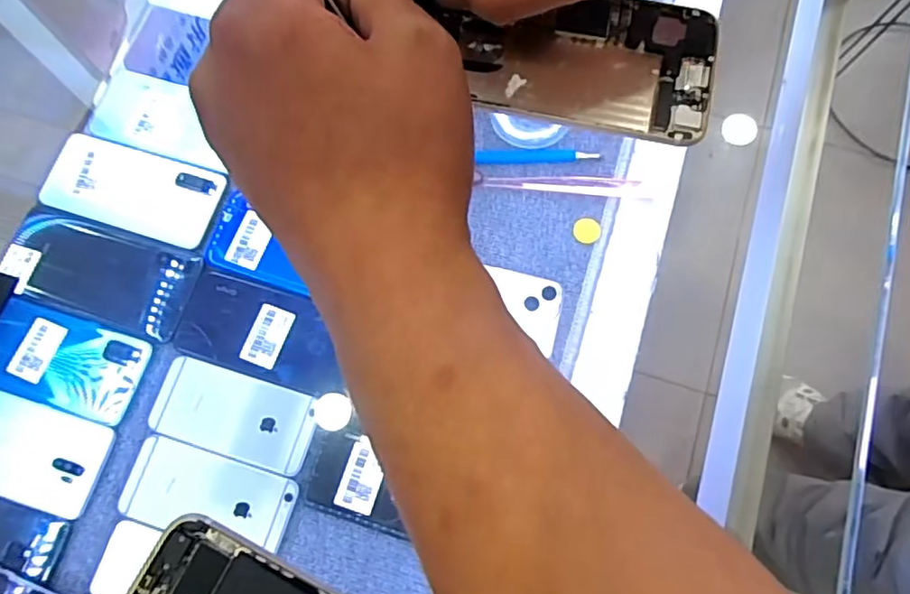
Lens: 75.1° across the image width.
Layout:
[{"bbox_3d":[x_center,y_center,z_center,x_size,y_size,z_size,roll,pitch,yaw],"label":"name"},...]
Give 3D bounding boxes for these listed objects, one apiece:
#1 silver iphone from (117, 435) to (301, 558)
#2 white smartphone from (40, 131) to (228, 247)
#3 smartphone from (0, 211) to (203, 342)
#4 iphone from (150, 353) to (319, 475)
[{"bbox_3d":[-0.197,0.158,0.472,0.134,0.004,0.062,16,76,5],"label":"silver iphone"},{"bbox_3d":[-0.300,-0.100,0.545,0.162,0.013,0.077,15,76,5],"label":"white smartphone"},{"bbox_3d":[-0.315,-0.024,0.522,0.173,0.011,0.077,18,76,6],"label":"smartphone"},{"bbox_3d":[-0.183,0.097,0.491,0.133,0.004,0.067,16,76,5],"label":"iphone"}]

